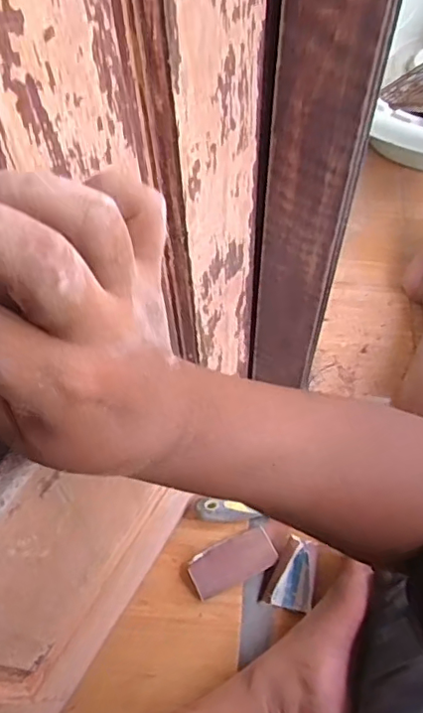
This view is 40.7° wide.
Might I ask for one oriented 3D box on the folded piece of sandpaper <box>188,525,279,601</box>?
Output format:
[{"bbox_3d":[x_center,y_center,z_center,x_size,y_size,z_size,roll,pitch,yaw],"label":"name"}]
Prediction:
[{"bbox_3d":[0.025,0.240,0.670,0.101,0.018,0.048,-23,62,-12],"label":"folded piece of sandpaper"}]

